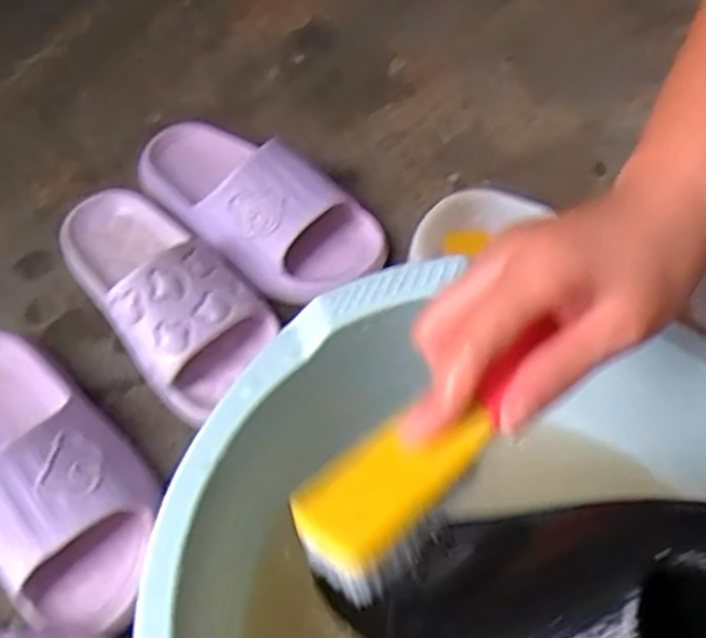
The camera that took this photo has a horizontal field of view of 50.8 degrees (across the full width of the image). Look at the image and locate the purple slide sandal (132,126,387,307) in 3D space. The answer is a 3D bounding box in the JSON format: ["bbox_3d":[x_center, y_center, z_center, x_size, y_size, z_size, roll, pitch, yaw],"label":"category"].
[{"bbox_3d":[-0.089,-0.109,0.645,0.245,0.075,0.114,39,67,24],"label":"purple slide sandal"}]

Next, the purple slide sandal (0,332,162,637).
[{"bbox_3d":[-0.222,0.099,0.525,0.106,0.074,0.241,-35,62,-17],"label":"purple slide sandal"}]

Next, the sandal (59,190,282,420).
[{"bbox_3d":[-0.157,-0.032,0.591,0.102,0.079,0.226,-38,63,-19],"label":"sandal"}]

